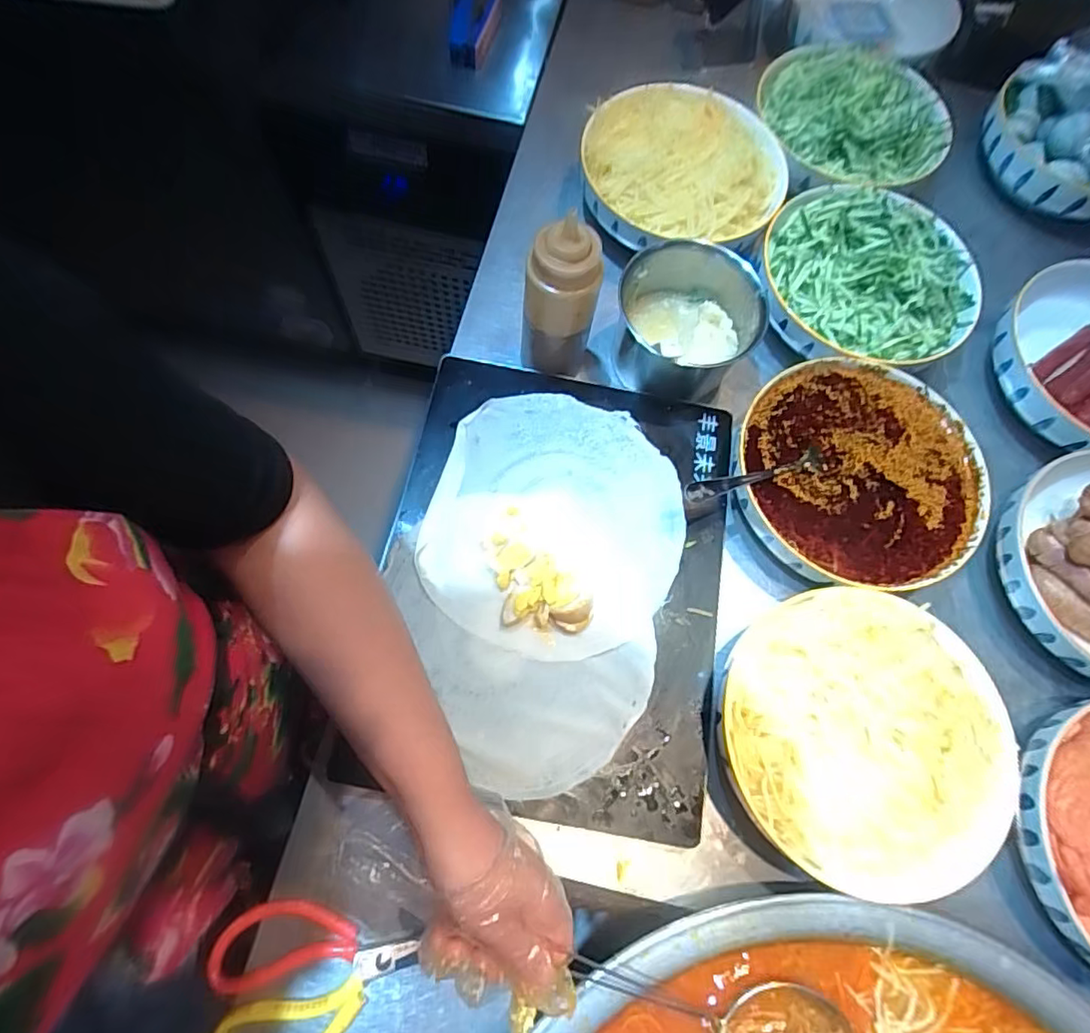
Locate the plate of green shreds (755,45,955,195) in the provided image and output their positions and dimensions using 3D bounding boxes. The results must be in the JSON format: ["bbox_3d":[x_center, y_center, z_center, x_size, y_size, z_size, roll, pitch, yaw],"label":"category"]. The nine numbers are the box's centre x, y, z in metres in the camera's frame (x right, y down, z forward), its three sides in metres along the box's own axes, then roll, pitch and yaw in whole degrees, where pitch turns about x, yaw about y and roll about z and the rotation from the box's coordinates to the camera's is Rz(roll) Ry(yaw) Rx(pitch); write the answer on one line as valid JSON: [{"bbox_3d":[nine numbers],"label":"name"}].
[{"bbox_3d":[0.362,-0.474,0.671,0.201,0.059,0.191,1,70,-4],"label":"plate of green shreds"}]

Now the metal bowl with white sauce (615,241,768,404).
[{"bbox_3d":[0.133,-0.192,0.569,0.126,0.078,0.117,44,73,11],"label":"metal bowl with white sauce"}]

